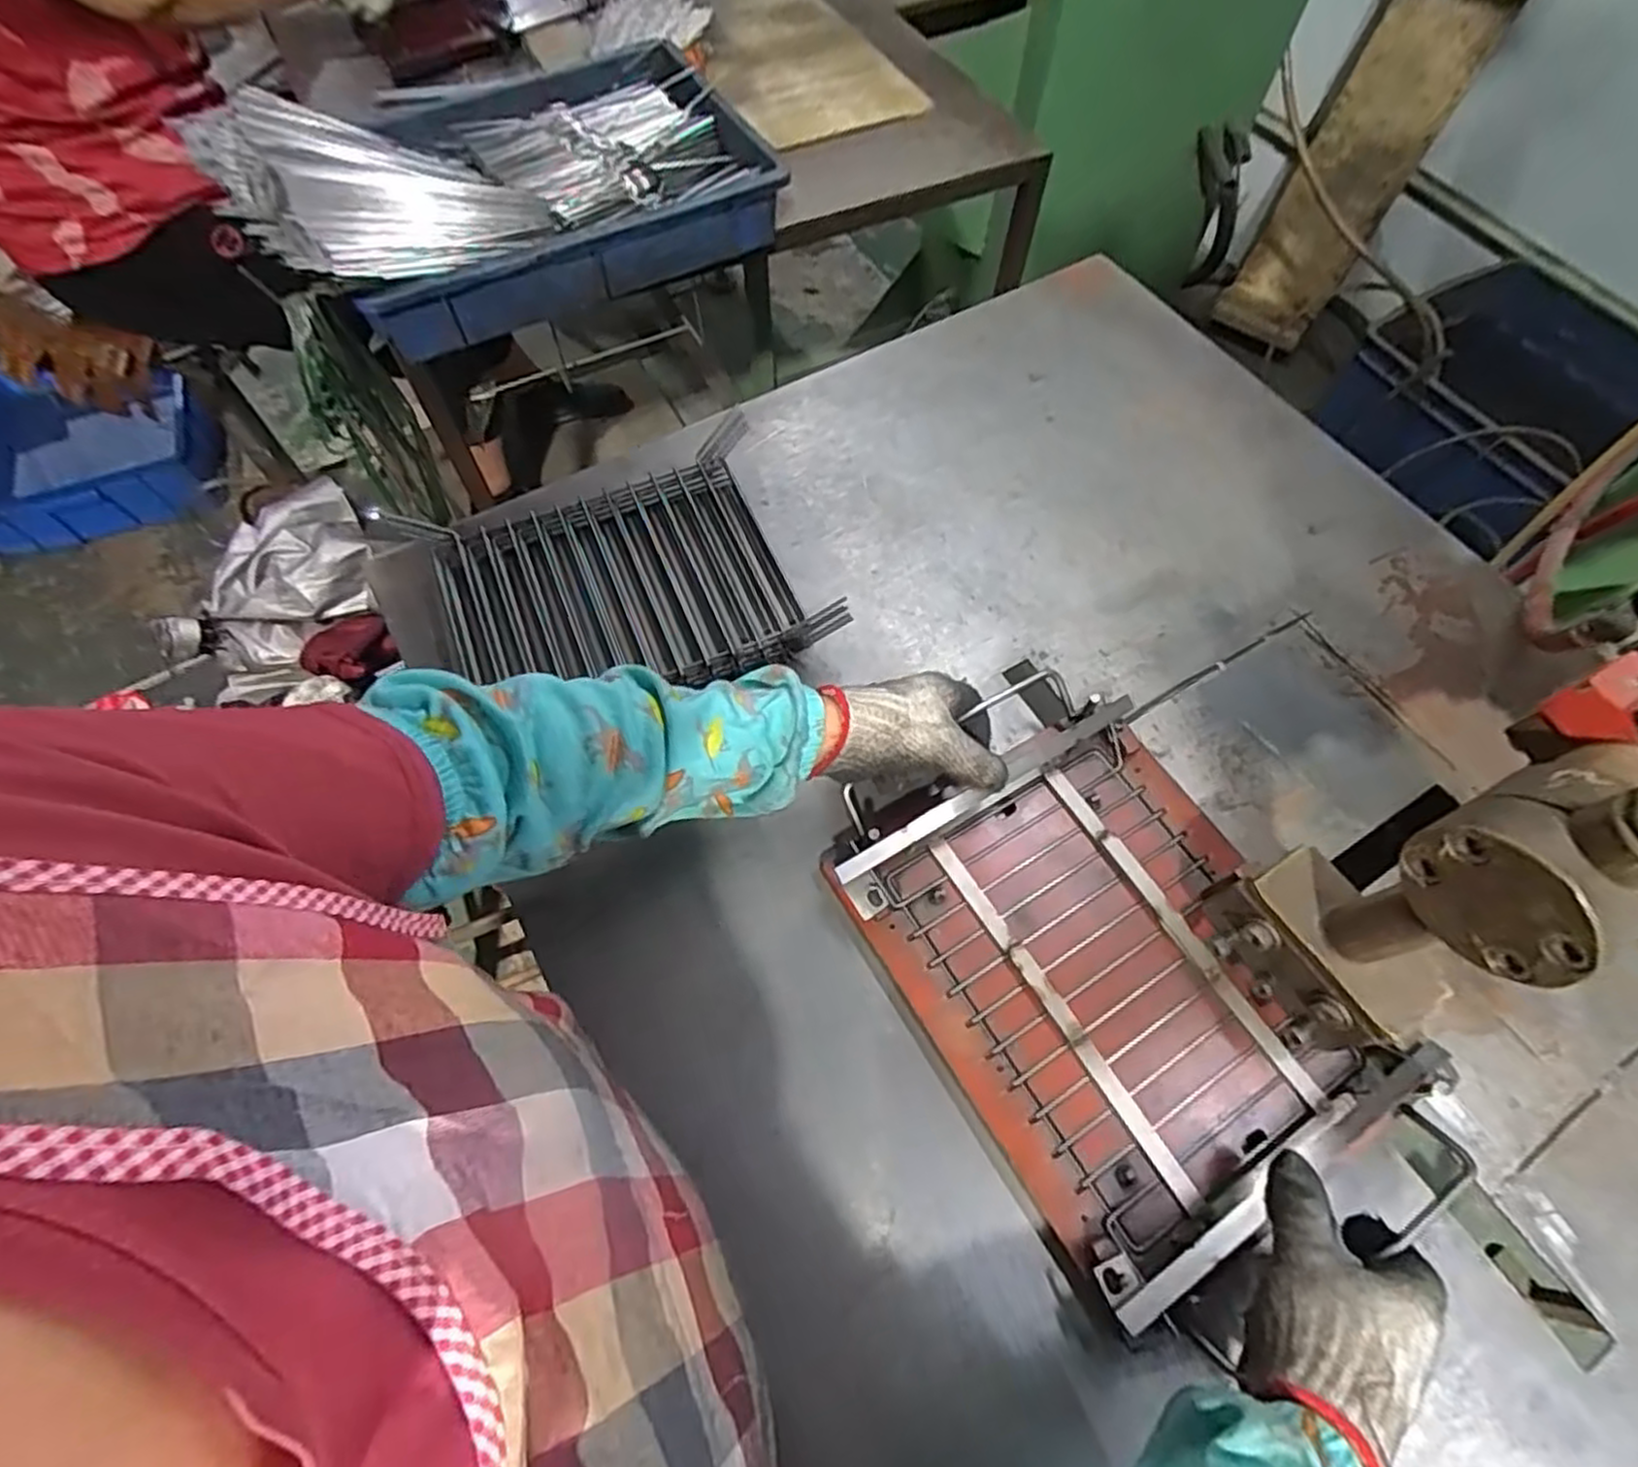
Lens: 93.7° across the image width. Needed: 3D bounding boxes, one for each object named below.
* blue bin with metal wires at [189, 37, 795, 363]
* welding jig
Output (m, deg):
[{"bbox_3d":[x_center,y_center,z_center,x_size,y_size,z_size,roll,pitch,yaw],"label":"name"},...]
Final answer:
[{"bbox_3d":[-0.316,-0.576,0.785,0.481,0.139,0.310,-29,68,-15],"label":"blue bin with metal wires"},{"bbox_3d":[0.184,0.146,0.468,0.241,0.038,0.341,-29,68,-15],"label":"welding jig"}]

